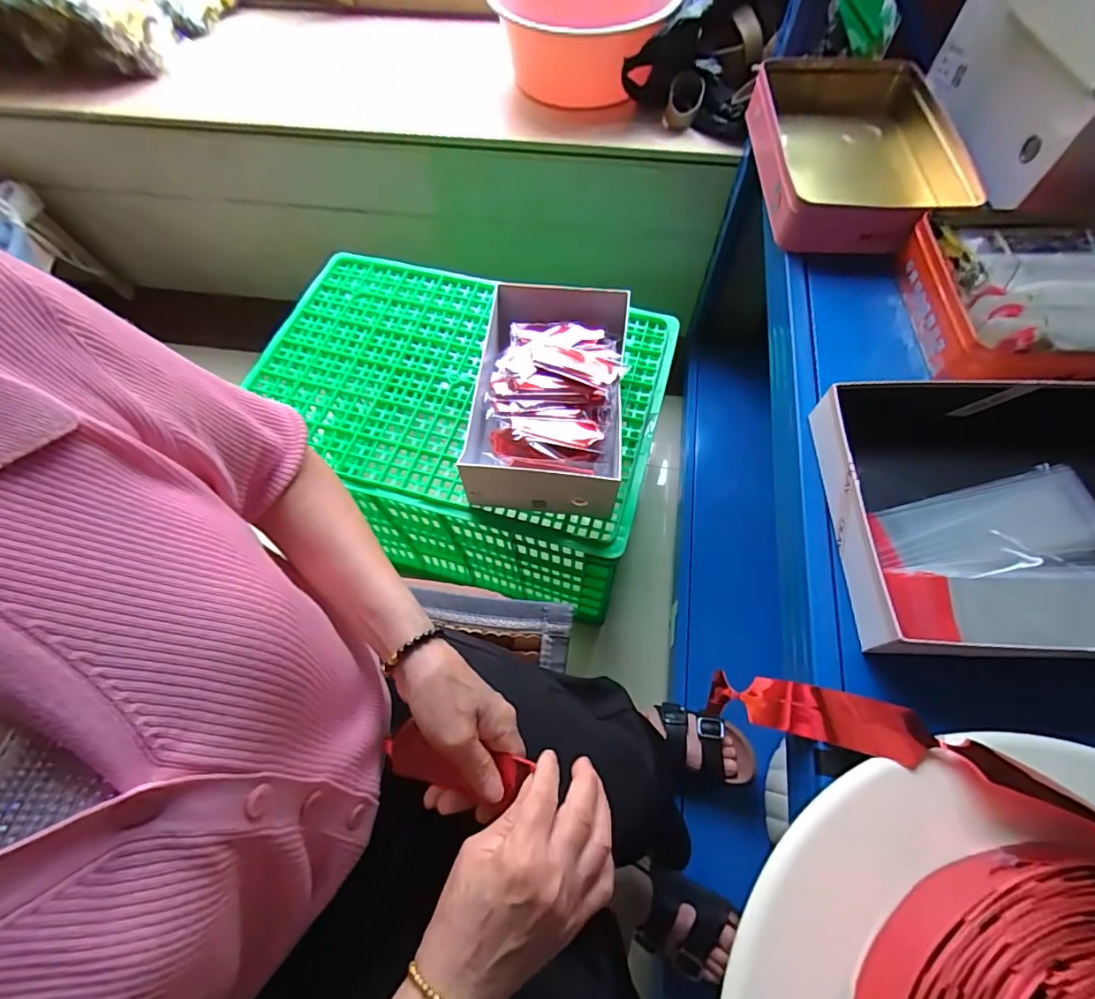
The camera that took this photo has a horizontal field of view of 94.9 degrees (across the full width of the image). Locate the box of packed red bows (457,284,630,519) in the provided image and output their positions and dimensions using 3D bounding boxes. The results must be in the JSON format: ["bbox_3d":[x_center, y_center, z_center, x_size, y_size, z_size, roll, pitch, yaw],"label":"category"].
[{"bbox_3d":[-0.001,-0.141,0.723,0.210,0.117,0.334,5,64,4],"label":"box of packed red bows"}]

